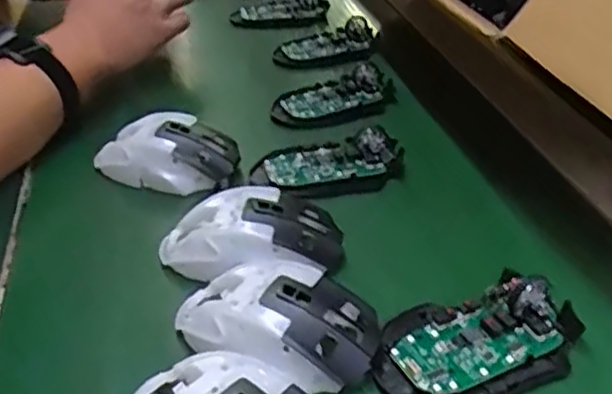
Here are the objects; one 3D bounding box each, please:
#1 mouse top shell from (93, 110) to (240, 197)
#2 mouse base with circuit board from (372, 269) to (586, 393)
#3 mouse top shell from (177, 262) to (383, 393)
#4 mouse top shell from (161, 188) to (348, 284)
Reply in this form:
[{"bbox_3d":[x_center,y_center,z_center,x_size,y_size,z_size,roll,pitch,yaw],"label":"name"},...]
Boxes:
[{"bbox_3d":[-0.104,-0.032,0.511,0.105,0.040,0.058,-5,35,-2],"label":"mouse top shell"},{"bbox_3d":[0.091,0.070,0.361,0.111,0.024,0.069,-12,36,-12],"label":"mouse base with circuit board"},{"bbox_3d":[-0.014,0.061,0.368,0.107,0.031,0.067,11,37,20],"label":"mouse top shell"},{"bbox_3d":[-0.033,0.022,0.427,0.105,0.030,0.064,-13,36,-13],"label":"mouse top shell"}]

